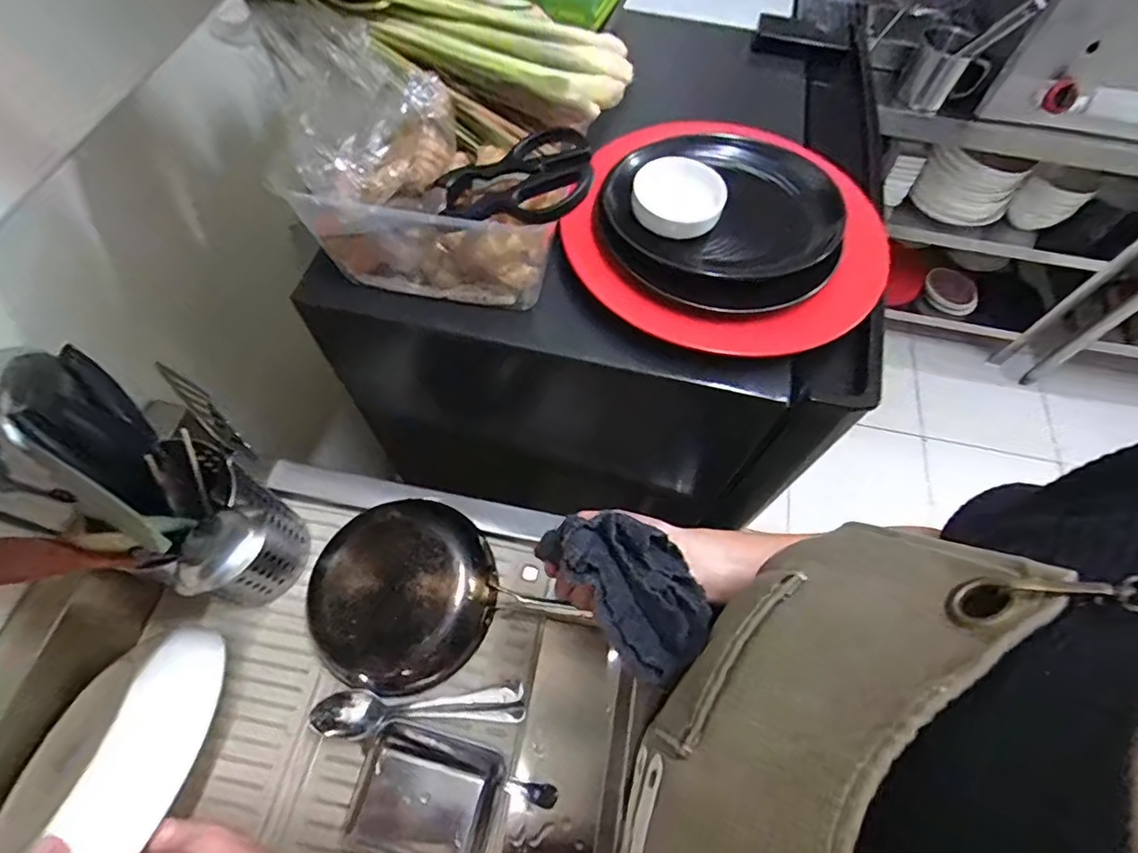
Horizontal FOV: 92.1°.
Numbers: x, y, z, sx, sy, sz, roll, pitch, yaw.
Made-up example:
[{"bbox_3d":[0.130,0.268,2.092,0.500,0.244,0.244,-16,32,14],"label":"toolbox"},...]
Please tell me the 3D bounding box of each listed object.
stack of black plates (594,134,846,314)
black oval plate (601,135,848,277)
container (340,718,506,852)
[{"bbox_3d":[0.127,-0.181,0.448,0.185,0.034,0.191,22,63,8],"label":"stack of black plates"},{"bbox_3d":[0.132,-0.188,0.452,0.176,0.036,0.171,26,64,10],"label":"black oval plate"},{"bbox_3d":[-0.132,0.333,0.501,0.127,0.054,0.095,15,62,5],"label":"container"}]

